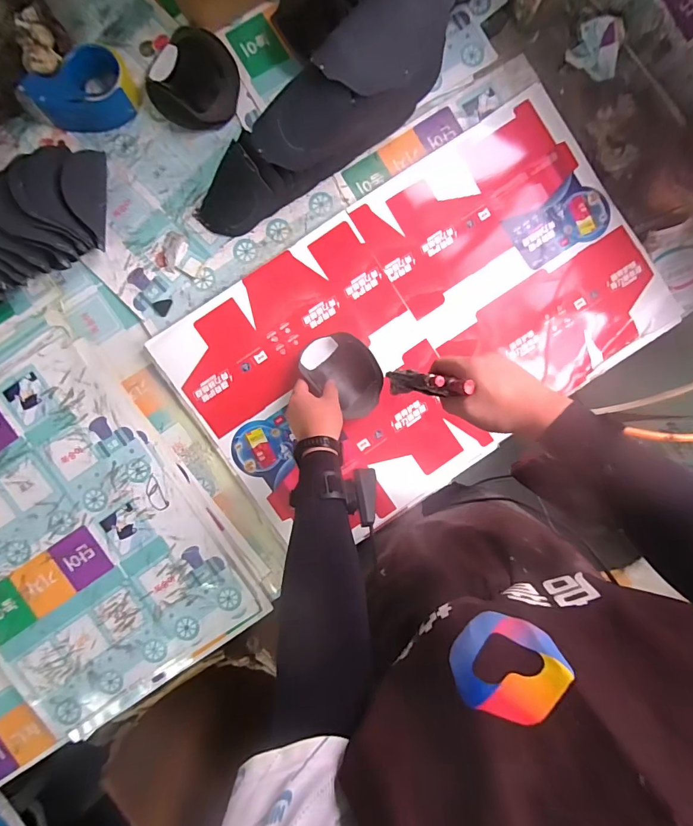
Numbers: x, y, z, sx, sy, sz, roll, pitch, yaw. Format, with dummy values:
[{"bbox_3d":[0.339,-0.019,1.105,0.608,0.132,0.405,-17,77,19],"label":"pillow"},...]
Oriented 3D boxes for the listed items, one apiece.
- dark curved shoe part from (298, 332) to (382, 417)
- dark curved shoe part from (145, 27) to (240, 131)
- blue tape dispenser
[{"bbox_3d":[-0.002,-0.065,0.660,0.143,0.040,0.101,44,88,-2],"label":"dark curved shoe part"},{"bbox_3d":[-0.248,-0.538,0.673,0.139,0.045,0.134,0,90,-3],"label":"dark curved shoe part"},{"bbox_3d":[-0.411,-0.502,0.646,0.162,0.053,0.106,2,89,-3],"label":"blue tape dispenser"}]

